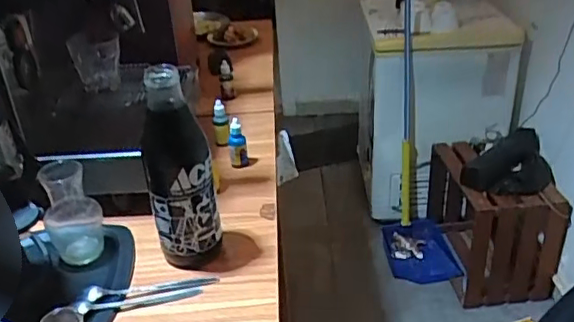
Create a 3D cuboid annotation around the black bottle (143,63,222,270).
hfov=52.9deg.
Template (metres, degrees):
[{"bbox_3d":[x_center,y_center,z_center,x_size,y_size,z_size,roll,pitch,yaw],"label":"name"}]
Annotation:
[{"bbox_3d":[-0.140,0.011,0.741,0.081,0.263,0.083,-12,31,-13],"label":"black bottle"}]

